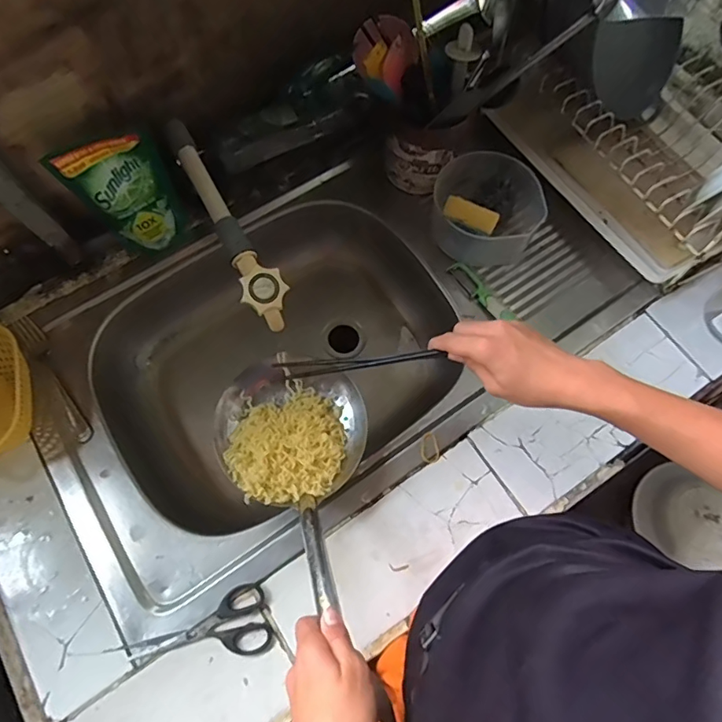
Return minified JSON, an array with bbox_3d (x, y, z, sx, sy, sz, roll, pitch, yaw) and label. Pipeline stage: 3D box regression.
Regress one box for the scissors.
[{"bbox_3d":[-0.177,0.299,0.526,0.158,0.009,0.068,-18,70,-8],"label":"scissors"}]

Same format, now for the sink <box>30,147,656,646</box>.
[{"bbox_3d":[-0.043,-0.029,0.706,0.761,0.148,0.427,-32,72,-13],"label":"sink"}]

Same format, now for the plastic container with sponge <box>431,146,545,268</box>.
[{"bbox_3d":[0.173,-0.208,0.678,0.144,0.091,0.134,0,68,-1],"label":"plastic container with sponge"}]

